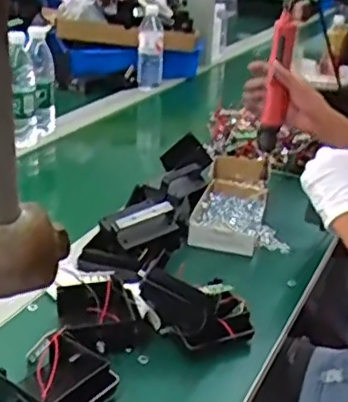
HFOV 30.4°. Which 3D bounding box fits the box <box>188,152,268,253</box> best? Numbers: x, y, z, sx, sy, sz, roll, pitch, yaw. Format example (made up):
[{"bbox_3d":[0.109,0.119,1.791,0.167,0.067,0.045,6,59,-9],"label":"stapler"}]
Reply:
[{"bbox_3d":[0.098,-0.010,1.070,0.114,0.062,0.280,8,25,8],"label":"box"}]

